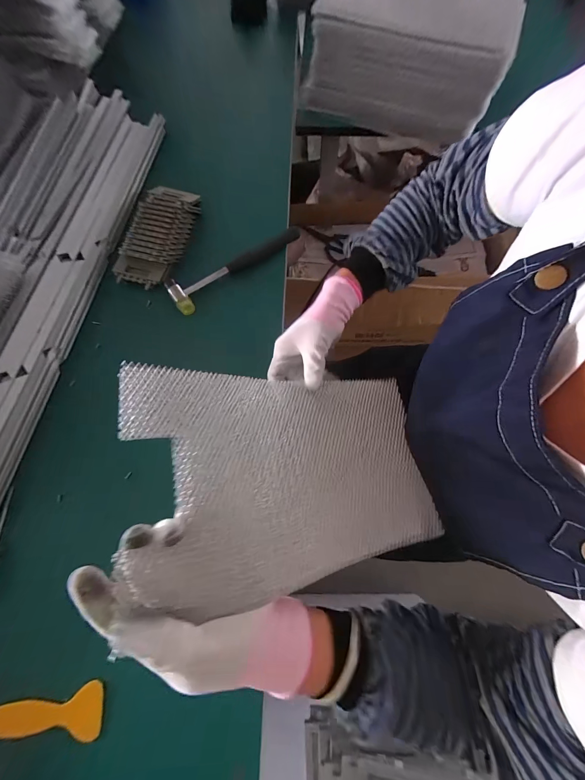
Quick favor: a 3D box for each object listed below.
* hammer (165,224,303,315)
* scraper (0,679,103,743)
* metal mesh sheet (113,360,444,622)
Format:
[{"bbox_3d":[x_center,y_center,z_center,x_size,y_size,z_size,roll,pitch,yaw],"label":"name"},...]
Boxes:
[{"bbox_3d":[-0.104,-0.205,0.461,0.218,0.034,0.070,-38,75,-9],"label":"hammer"},{"bbox_3d":[-0.262,0.336,0.293,0.122,0.005,0.043,0,73,2],"label":"scraper"},{"bbox_3d":[0.014,0.077,0.284,0.318,0.029,0.193,2,68,-34],"label":"metal mesh sheet"}]

